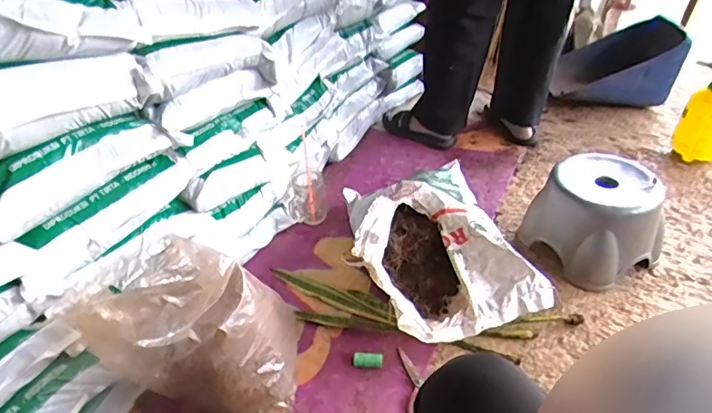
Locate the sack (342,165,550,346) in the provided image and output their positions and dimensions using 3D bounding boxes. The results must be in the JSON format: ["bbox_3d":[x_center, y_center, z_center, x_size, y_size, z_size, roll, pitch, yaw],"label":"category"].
[{"bbox_3d":[0.144,0.051,1.074,0.341,0.169,0.471,-13,39,-12],"label":"sack"}]

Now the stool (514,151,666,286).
[{"bbox_3d":[0.508,0.023,1.079,0.220,0.187,0.220,-21,42,-22],"label":"stool"}]

